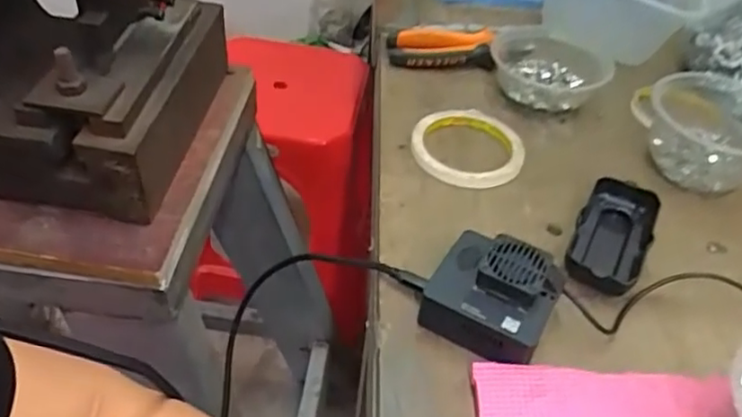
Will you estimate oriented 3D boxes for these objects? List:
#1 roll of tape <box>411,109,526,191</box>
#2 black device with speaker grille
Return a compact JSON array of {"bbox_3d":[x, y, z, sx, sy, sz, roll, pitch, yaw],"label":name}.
[{"bbox_3d":[0.086,-0.056,0.568,0.095,0.016,0.099,14,45,7],"label":"roll of tape"},{"bbox_3d":[0.080,0.056,0.424,0.081,0.045,0.072,25,47,20],"label":"black device with speaker grille"}]

